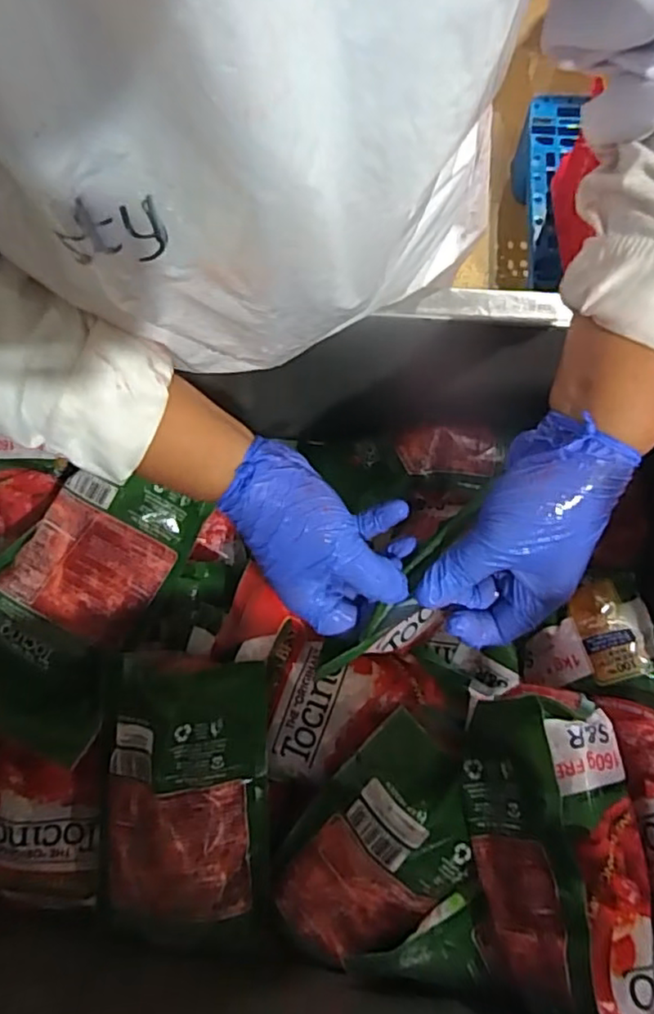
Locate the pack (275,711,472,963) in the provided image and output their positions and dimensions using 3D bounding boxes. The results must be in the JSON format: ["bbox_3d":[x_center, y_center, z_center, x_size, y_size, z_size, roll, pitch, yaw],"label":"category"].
[{"bbox_3d":[0.032,0.248,0.449,0.110,0.027,0.177,45,101,20],"label":"pack"}]

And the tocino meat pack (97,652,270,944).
[{"bbox_3d":[-0.112,0.218,0.473,0.130,0.044,0.207,-1,91,1],"label":"tocino meat pack"}]

